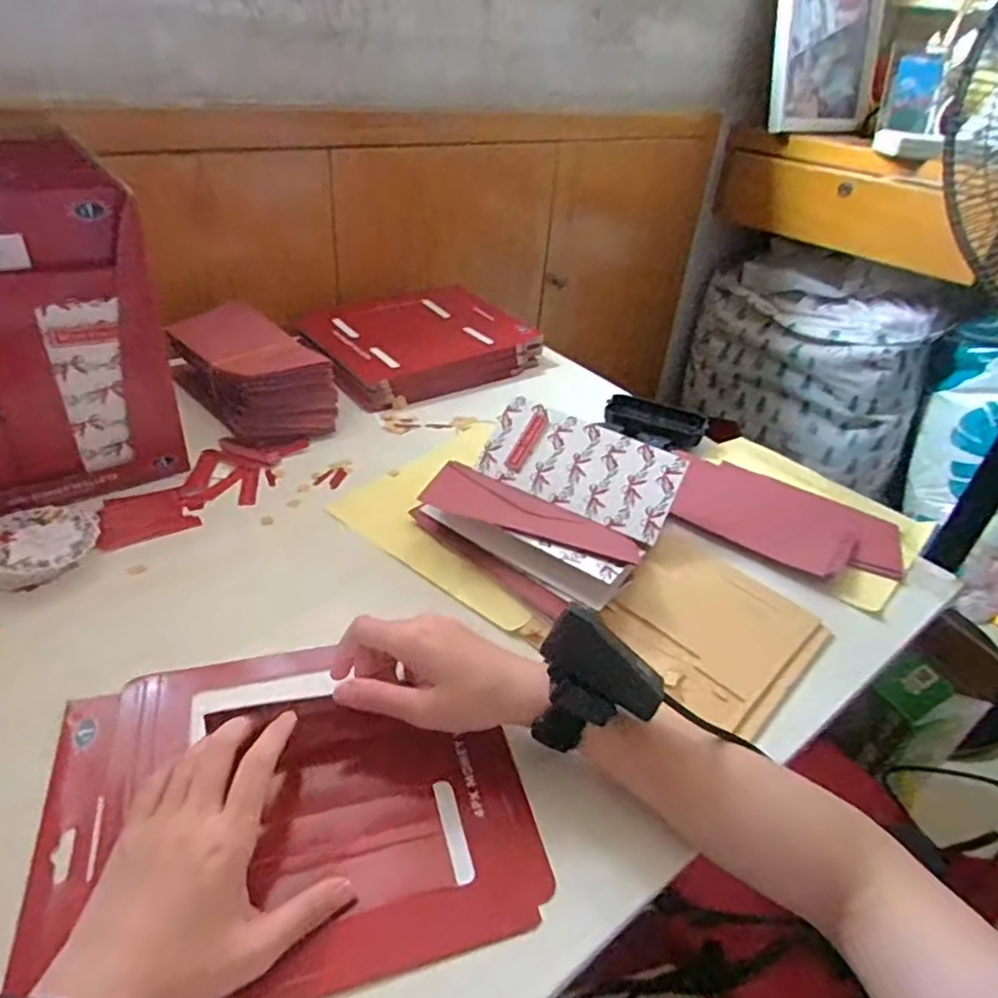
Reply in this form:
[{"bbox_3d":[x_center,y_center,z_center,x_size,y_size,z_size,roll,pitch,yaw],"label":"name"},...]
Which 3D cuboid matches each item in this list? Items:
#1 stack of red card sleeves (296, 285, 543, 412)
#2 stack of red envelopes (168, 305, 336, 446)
[{"bbox_3d":[-0.110,-0.208,0.843,0.270,0.043,0.238,-22,44,-33],"label":"stack of red card sleeves"},{"bbox_3d":[-0.272,-0.135,0.701,0.216,0.074,0.102,33,44,33],"label":"stack of red envelopes"}]

